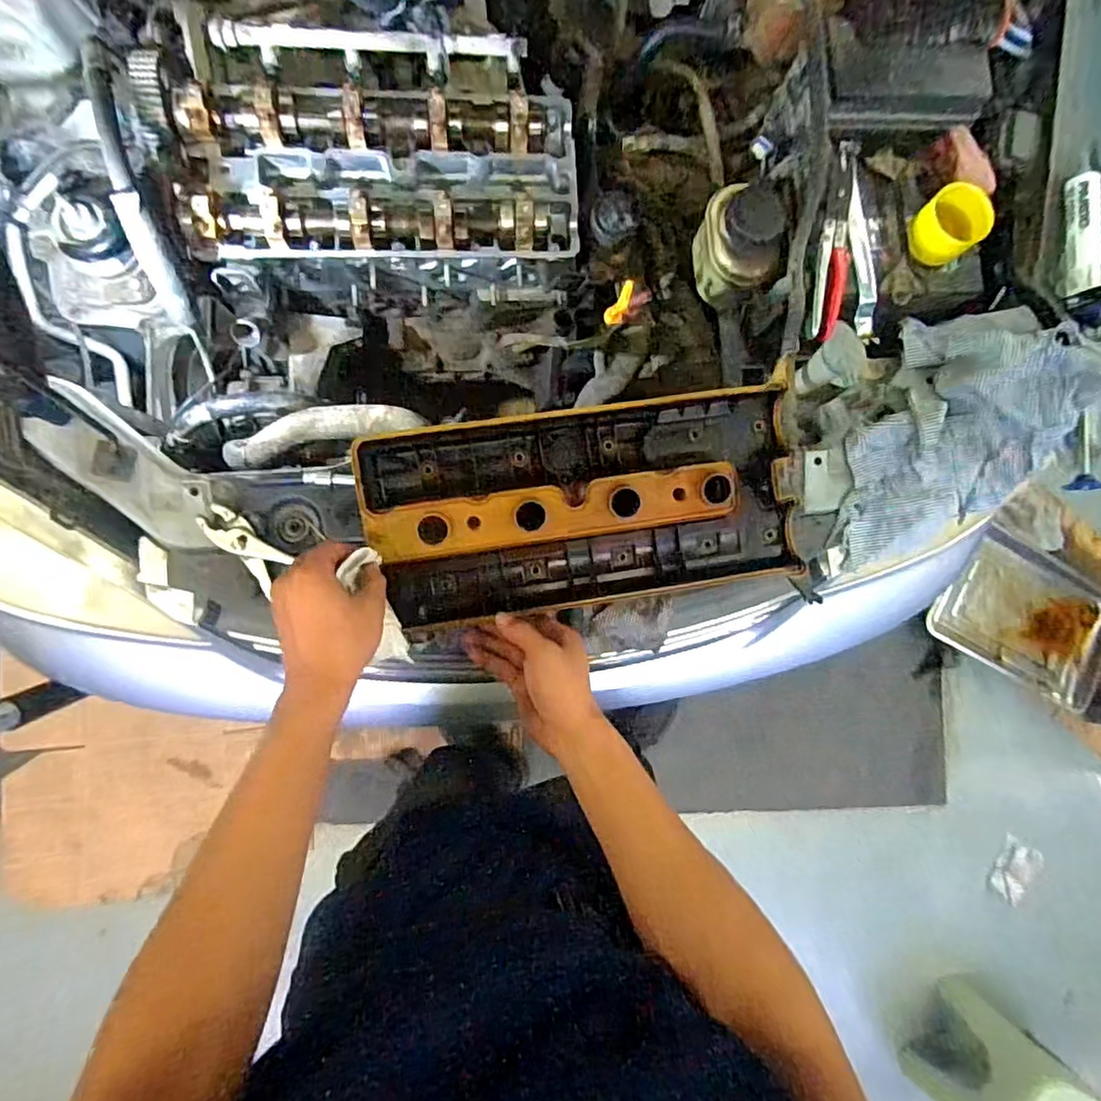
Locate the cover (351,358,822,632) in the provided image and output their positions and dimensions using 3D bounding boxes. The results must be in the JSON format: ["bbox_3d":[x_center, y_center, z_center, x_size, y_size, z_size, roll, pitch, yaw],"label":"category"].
[{"bbox_3d":[0.041,-0.044,0.626,0.440,0.075,0.196,-7,87,-7],"label":"cover"}]

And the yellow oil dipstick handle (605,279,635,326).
[{"bbox_3d":[0.079,-0.284,0.699,0.020,0.072,0.022,0,86,-7],"label":"yellow oil dipstick handle"}]

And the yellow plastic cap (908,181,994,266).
[{"bbox_3d":[0.459,-0.374,0.695,0.072,0.041,0.072,-38,89,-8],"label":"yellow plastic cap"}]

